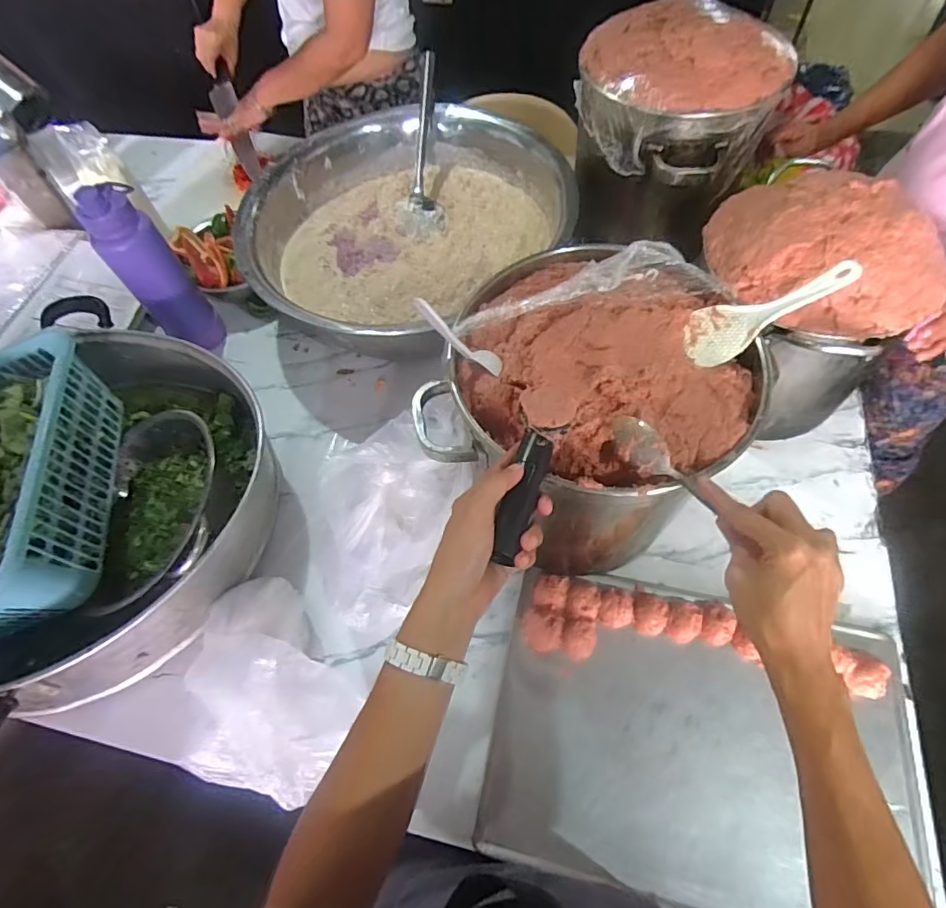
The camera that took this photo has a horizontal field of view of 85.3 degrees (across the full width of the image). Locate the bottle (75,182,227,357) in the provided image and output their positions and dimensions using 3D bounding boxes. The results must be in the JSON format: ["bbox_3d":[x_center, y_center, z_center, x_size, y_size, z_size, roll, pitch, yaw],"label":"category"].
[{"bbox_3d":[-0.508,-0.285,0.820,0.092,0.270,0.087,-37,64,-16],"label":"bottle"}]

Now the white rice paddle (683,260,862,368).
[{"bbox_3d":[0.289,-0.140,0.504,0.164,0.014,0.062,-24,60,10],"label":"white rice paddle"}]

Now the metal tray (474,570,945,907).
[{"bbox_3d":[0.260,0.333,0.601,0.459,0.034,0.327,11,62,10],"label":"metal tray"}]

